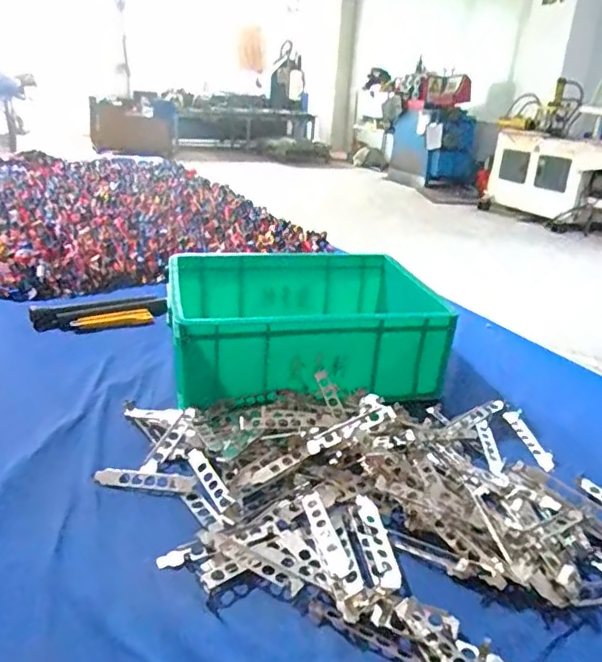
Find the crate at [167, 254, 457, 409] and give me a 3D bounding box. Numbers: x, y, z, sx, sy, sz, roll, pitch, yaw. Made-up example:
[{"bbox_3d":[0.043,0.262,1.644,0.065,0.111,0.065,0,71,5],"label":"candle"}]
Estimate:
[{"bbox_3d":[0.003,-0.019,0.924,0.411,0.125,0.320,-1,24,-10],"label":"crate"}]

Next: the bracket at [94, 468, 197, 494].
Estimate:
[{"bbox_3d":[-0.178,0.169,0.646,0.115,0.006,0.027,6,23,5],"label":"bracket"}]

